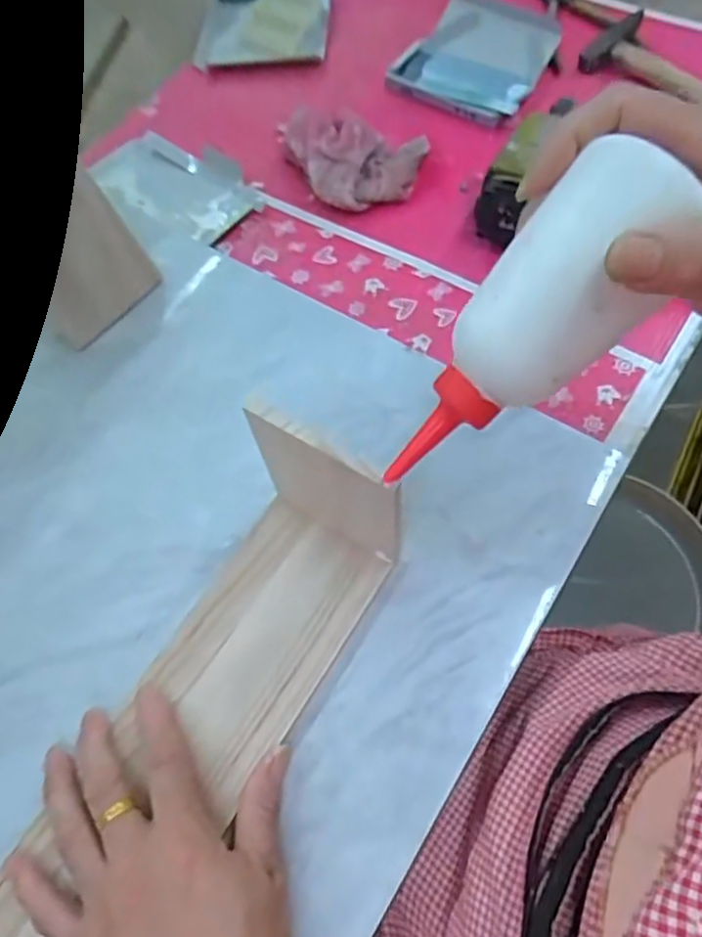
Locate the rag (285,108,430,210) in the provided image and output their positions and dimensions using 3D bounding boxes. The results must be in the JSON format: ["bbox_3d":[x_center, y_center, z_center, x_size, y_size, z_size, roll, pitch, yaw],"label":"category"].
[{"bbox_3d":[0.001,-0.266,0.550,0.126,0.044,0.080,2,63,4],"label":"rag"}]

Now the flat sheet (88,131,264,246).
[{"bbox_3d":[-0.161,-0.260,0.580,0.159,0.020,0.082,34,70,18],"label":"flat sheet"}]

